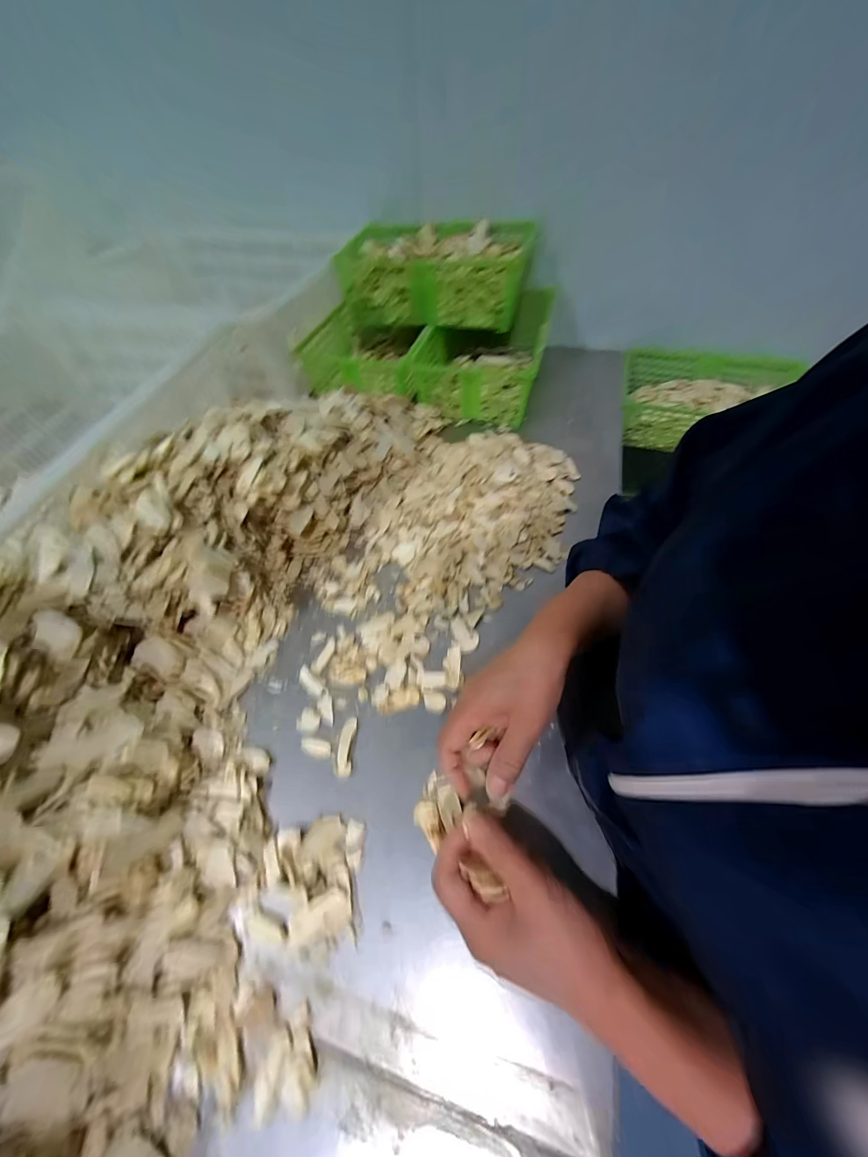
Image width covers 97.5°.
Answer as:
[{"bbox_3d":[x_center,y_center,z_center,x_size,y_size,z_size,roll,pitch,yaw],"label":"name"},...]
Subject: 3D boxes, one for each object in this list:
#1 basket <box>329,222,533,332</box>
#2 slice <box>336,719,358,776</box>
[{"bbox_3d":[0.005,-0.582,0.728,0.339,0.102,0.214,14,57,12],"label":"basket"},{"bbox_3d":[-0.090,0.173,0.393,0.016,0.011,0.056,0,58,2],"label":"slice"}]

